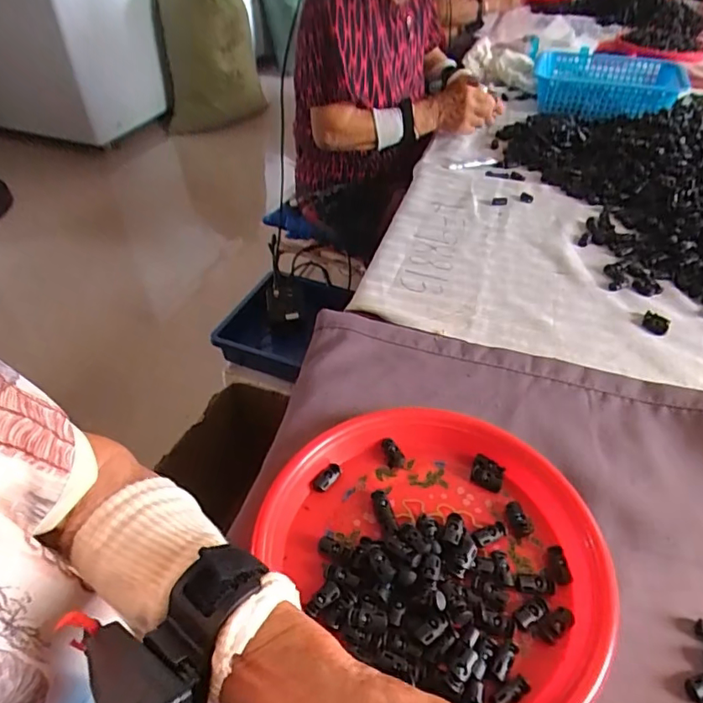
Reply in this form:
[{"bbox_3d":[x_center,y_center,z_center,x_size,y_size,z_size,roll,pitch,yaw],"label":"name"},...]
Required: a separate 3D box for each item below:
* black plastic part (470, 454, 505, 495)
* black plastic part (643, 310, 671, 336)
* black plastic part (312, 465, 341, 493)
[{"bbox_3d":[0.119,0.106,0.454,0.029,0.008,0.026,24,70,17],"label":"black plastic part"},{"bbox_3d":[0.355,-0.033,0.608,0.028,0.009,0.027,29,50,27],"label":"black plastic part"},{"bbox_3d":[-0.020,0.109,0.449,0.013,0.008,0.028,30,51,28],"label":"black plastic part"}]

